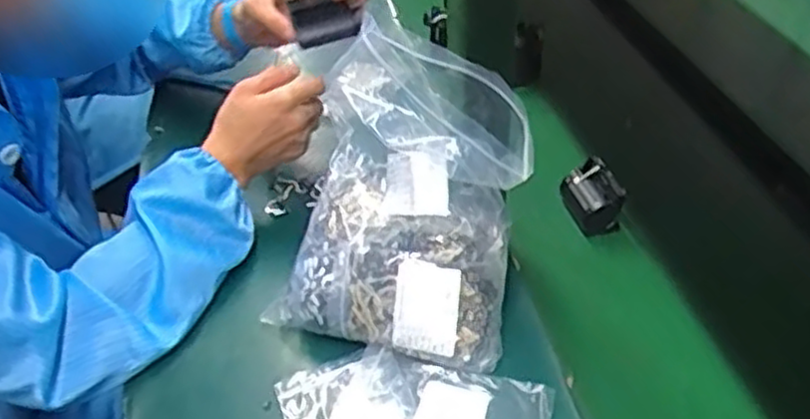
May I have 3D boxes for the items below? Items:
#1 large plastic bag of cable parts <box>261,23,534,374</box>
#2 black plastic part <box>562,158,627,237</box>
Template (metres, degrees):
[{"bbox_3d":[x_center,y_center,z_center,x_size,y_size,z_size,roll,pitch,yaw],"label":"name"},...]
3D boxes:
[{"bbox_3d":[0.000,-0.005,0.613,0.193,0.204,0.167,14,44,20],"label":"large plastic bag of cable parts"},{"bbox_3d":[0.187,-0.009,0.746,0.044,0.056,0.060,-15,37,-9],"label":"black plastic part"}]

